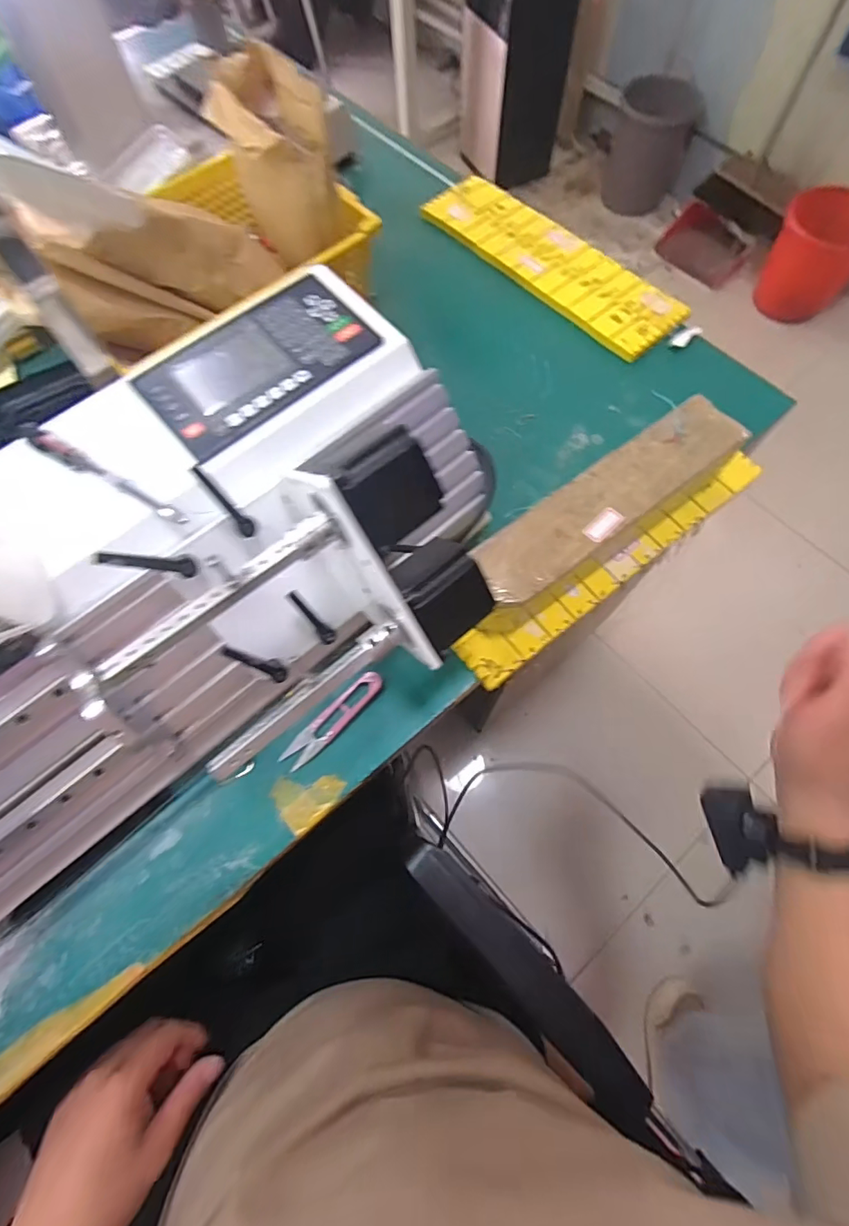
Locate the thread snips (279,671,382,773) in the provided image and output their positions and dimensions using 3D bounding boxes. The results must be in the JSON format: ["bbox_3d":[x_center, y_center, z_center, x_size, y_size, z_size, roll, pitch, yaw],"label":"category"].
[{"bbox_3d":[-0.077,0.089,0.427,0.022,0.012,0.101,41,75,15],"label":"thread snips"}]

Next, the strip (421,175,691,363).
[{"bbox_3d":[0.149,-0.428,0.613,0.103,0.015,0.348,-42,74,-13],"label":"strip"}]

